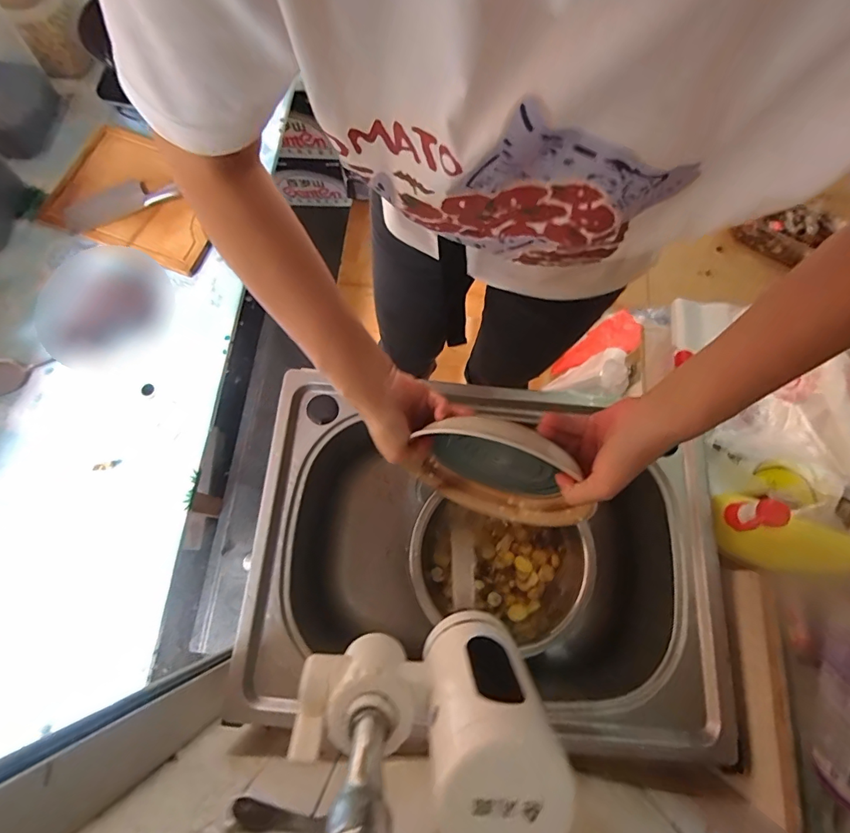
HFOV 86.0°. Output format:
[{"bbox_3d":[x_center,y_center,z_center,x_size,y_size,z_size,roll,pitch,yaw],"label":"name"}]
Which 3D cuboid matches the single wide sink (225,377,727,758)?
[{"bbox_3d":[0.064,0.163,0.596,0.504,0.197,0.365,3,73,1],"label":"single wide sink"}]

